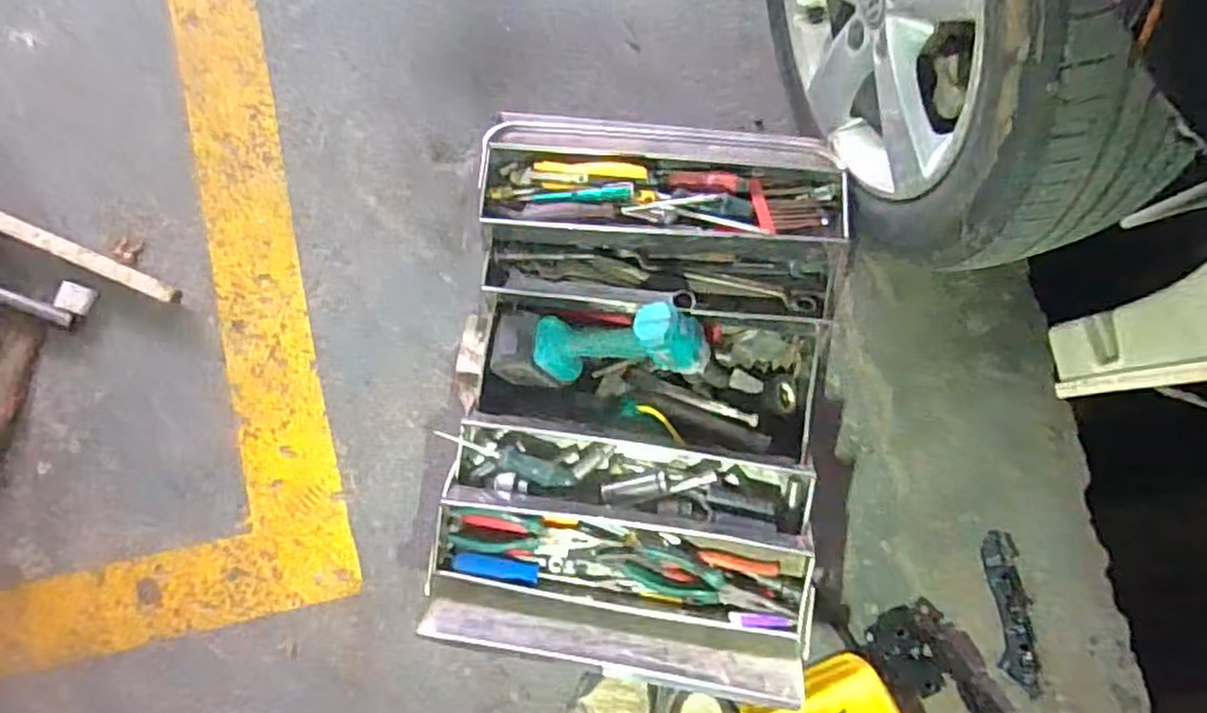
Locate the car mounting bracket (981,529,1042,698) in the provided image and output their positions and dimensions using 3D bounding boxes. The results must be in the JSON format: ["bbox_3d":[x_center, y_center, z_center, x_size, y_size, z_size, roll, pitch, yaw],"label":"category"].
[{"bbox_3d":[0.524,0.327,0.916,0.051,0.020,0.197,-5,84,2],"label":"car mounting bracket"}]

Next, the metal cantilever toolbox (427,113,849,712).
[{"bbox_3d":[0.034,0.027,0.893,0.454,0.192,0.648,5,84,3],"label":"metal cantilever toolbox"}]

